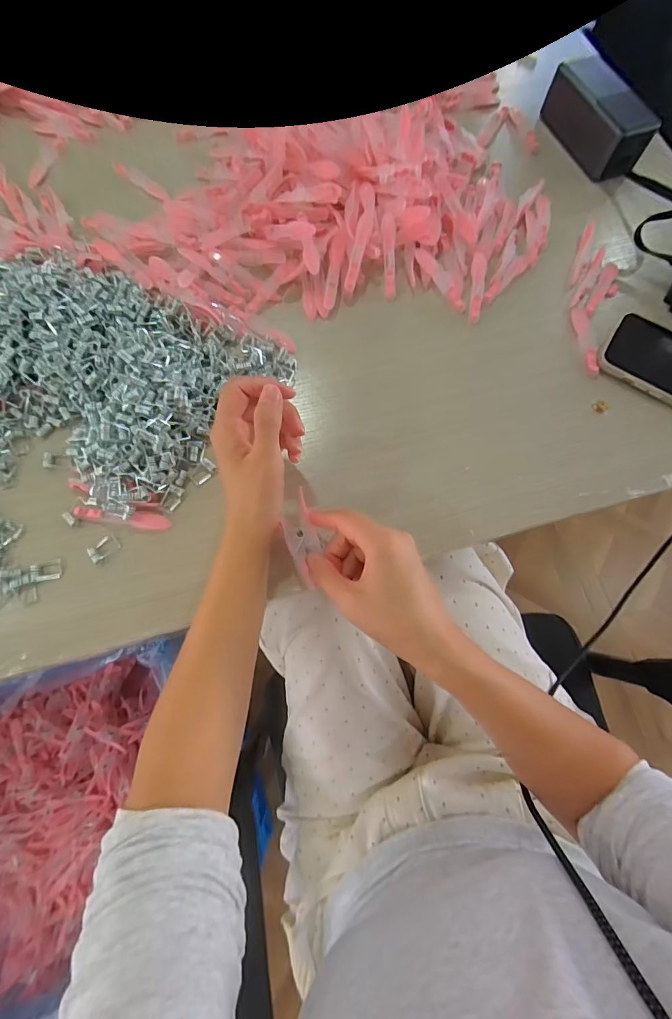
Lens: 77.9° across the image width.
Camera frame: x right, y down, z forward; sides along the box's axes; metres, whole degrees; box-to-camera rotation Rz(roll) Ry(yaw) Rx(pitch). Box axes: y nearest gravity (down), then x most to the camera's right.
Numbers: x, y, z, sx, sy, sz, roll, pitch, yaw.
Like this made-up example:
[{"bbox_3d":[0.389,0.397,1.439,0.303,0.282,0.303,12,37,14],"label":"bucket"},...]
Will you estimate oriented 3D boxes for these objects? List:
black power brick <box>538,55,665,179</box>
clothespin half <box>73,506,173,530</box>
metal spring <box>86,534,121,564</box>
[{"bbox_3d":[0.291,-0.437,0.463,0.056,0.049,0.134,-18,75,-7],"label":"black power brick"},{"bbox_3d":[-0.178,0.006,0.346,0.079,0.010,0.014,6,74,0],"label":"clothespin half"},{"bbox_3d":[-0.191,0.032,0.341,0.024,0.004,0.017,-38,78,-11],"label":"metal spring"}]

